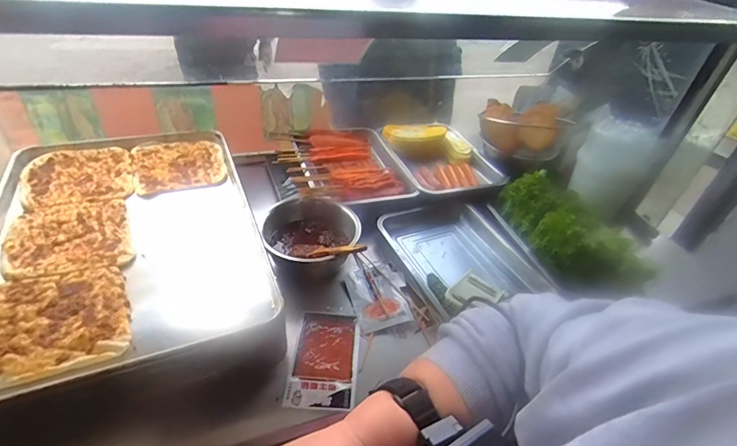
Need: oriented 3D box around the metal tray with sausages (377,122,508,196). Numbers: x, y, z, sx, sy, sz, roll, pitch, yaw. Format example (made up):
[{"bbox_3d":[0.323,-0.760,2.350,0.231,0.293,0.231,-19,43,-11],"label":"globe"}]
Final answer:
[{"bbox_3d":[0.194,-0.187,1.098,0.252,0.055,0.324,-9,40,-21],"label":"metal tray with sausages"}]

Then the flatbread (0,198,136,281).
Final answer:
[{"bbox_3d":[-0.501,0.023,0.677,0.174,0.010,0.189,-15,42,-27],"label":"flatbread"}]

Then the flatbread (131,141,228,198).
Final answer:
[{"bbox_3d":[-0.410,-0.133,0.877,0.176,0.018,0.195,-13,41,-25],"label":"flatbread"}]

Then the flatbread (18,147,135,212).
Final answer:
[{"bbox_3d":[-0.574,-0.095,0.801,0.179,0.018,0.184,-12,41,-24],"label":"flatbread"}]

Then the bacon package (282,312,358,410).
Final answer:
[{"bbox_3d":[-0.073,0.218,0.662,0.099,0.017,0.167,7,37,-1],"label":"bacon package"}]

